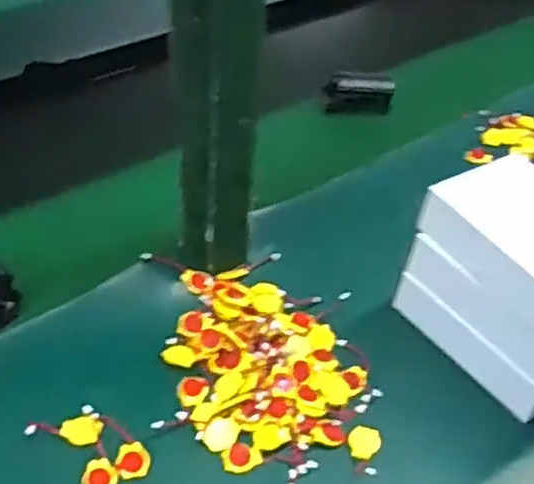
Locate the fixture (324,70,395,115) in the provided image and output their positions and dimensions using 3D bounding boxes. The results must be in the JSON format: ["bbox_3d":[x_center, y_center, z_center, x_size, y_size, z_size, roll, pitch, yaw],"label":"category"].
[{"bbox_3d":[0.103,-0.163,0.817,0.071,0.053,0.026,5,43,-2],"label":"fixture"}]

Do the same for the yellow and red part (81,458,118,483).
[{"bbox_3d":[-0.107,0.150,0.472,0.023,0.004,0.023,3,61,-6],"label":"yellow and red part"}]

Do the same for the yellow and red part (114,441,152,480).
[{"bbox_3d":[-0.087,0.141,0.481,0.022,0.005,0.024,7,43,1],"label":"yellow and red part"}]

